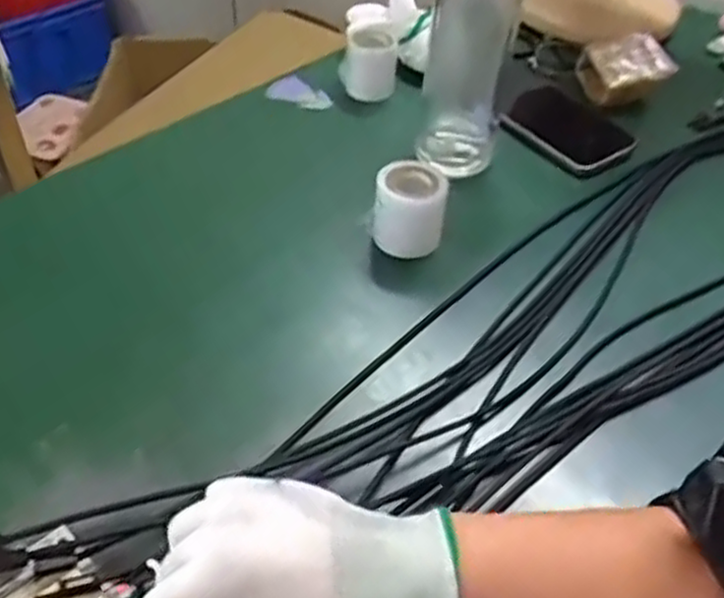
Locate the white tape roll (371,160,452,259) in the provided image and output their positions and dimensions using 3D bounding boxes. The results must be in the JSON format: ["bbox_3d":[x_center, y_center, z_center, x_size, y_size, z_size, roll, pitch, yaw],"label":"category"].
[{"bbox_3d":[0.038,-0.071,0.570,0.052,0.055,0.060,10,45,7],"label":"white tape roll"}]

